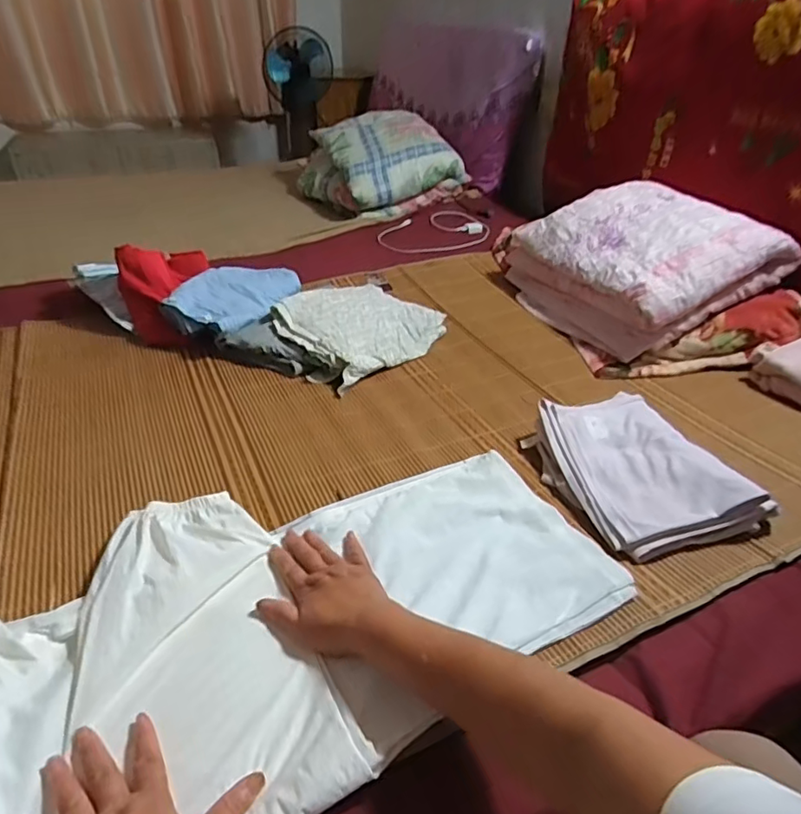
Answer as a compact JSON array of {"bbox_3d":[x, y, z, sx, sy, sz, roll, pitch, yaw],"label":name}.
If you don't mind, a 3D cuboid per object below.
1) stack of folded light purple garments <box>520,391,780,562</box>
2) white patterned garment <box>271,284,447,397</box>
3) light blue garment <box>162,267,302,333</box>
[{"bbox_3d":[0.308,0.065,0.741,0.201,0.051,0.276,-8,36,-14],"label":"stack of folded light purple garments"},{"bbox_3d":[-0.065,-0.164,1.067,0.216,0.064,0.311,29,44,33],"label":"white patterned garment"},{"bbox_3d":[-0.311,-0.224,1.089,0.179,0.048,0.250,10,36,12],"label":"light blue garment"}]

